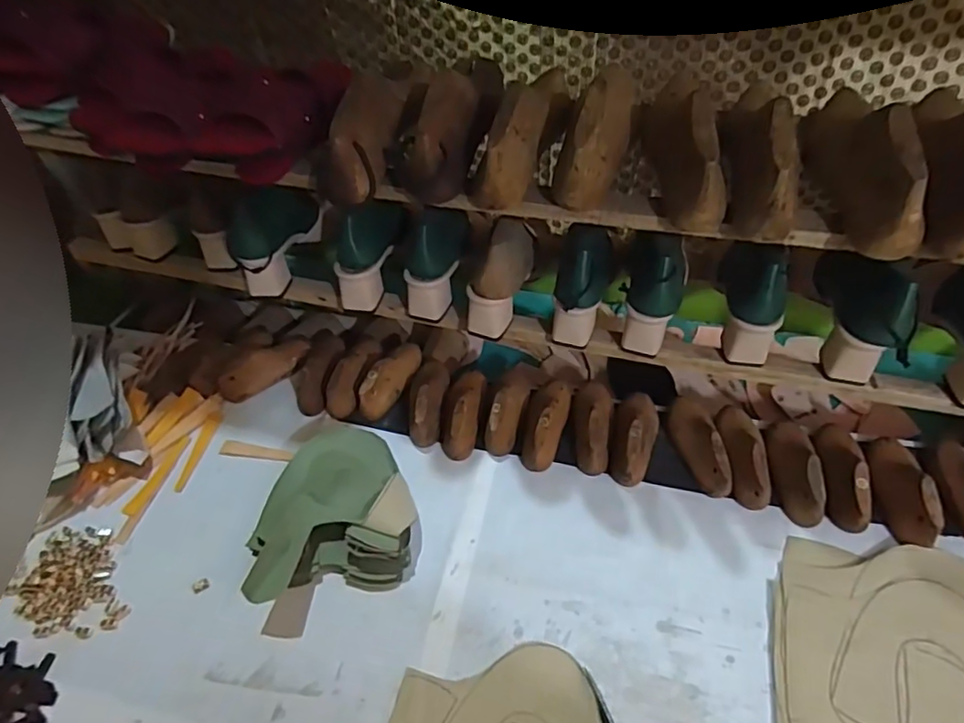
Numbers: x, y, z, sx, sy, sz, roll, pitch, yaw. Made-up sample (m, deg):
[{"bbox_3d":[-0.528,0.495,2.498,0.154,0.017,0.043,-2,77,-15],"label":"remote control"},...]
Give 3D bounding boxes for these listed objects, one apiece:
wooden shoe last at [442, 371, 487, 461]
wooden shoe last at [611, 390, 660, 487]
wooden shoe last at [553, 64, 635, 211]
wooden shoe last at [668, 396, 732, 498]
[{"bbox_3d":[-0.026,0.056,0.751,0.050,0.057,0.146,5,49,9],"label":"wooden shoe last"},{"bbox_3d":[0.189,0.086,0.711,0.051,0.051,0.132,12,51,15],"label":"wooden shoe last"},{"bbox_3d":[0.119,-0.241,0.585,0.061,0.083,0.210,11,50,14],"label":"wooden shoe last"},{"bbox_3d":[0.263,0.094,0.699,0.057,0.056,0.143,0,49,4],"label":"wooden shoe last"}]

